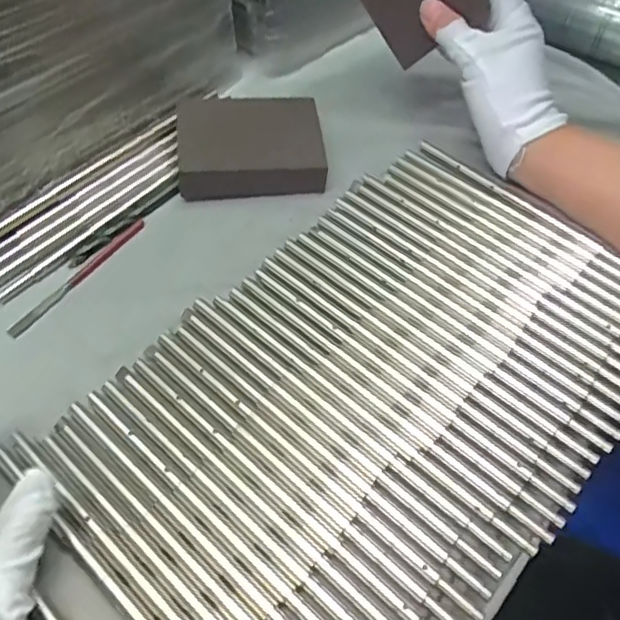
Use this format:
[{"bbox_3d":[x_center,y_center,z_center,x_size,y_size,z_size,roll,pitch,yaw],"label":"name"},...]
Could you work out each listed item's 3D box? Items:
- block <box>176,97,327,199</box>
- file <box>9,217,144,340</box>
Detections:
[{"bbox_3d":[-0.040,-0.111,0.433,0.095,0.029,0.074,-2,54,-5],"label":"block"},{"bbox_3d":[-0.141,-0.022,0.393,0.008,0.006,0.107,30,58,18],"label":"file"}]

